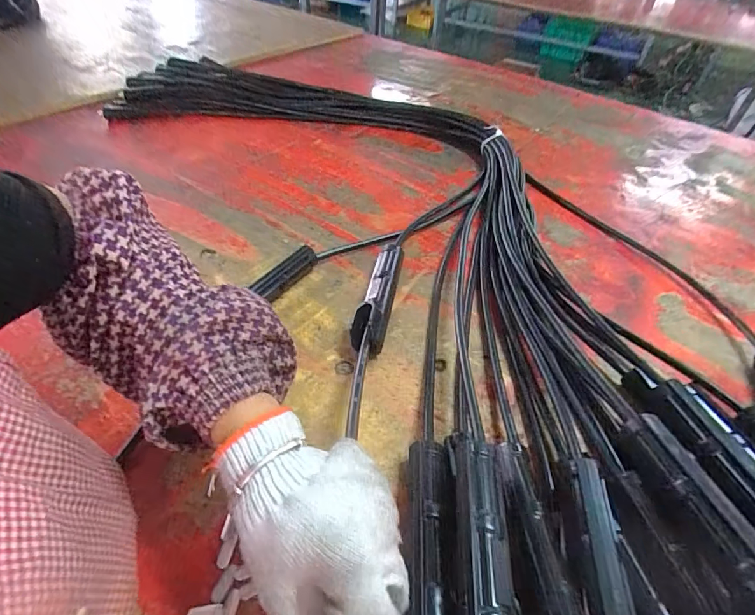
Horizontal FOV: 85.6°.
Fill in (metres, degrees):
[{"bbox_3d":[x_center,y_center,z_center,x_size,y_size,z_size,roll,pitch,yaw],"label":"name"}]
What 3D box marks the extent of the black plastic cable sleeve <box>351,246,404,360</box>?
[{"bbox_3d":[0.001,-0.009,0.444,0.033,0.037,0.164,12,48,6],"label":"black plastic cable sleeve"}]

